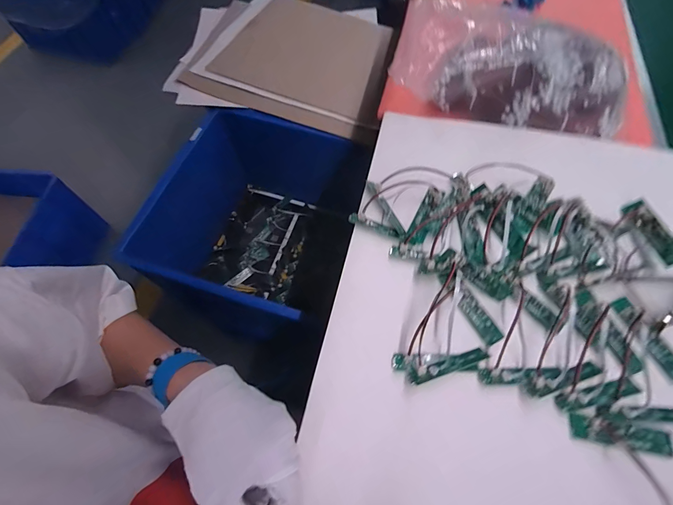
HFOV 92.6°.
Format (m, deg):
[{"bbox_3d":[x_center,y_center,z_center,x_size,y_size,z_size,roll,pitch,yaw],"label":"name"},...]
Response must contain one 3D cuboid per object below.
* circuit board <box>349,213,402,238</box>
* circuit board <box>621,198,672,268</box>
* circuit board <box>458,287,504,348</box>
[{"bbox_3d":[0.046,-0.032,0.386,0.064,0.008,0.012,21,65,10],"label":"circuit board"},{"bbox_3d":[0.360,-0.024,0.364,0.022,0.009,0.084,-30,52,28],"label":"circuit board"},{"bbox_3d":[0.149,0.067,0.339,0.019,0.011,0.059,-26,66,-13],"label":"circuit board"}]

